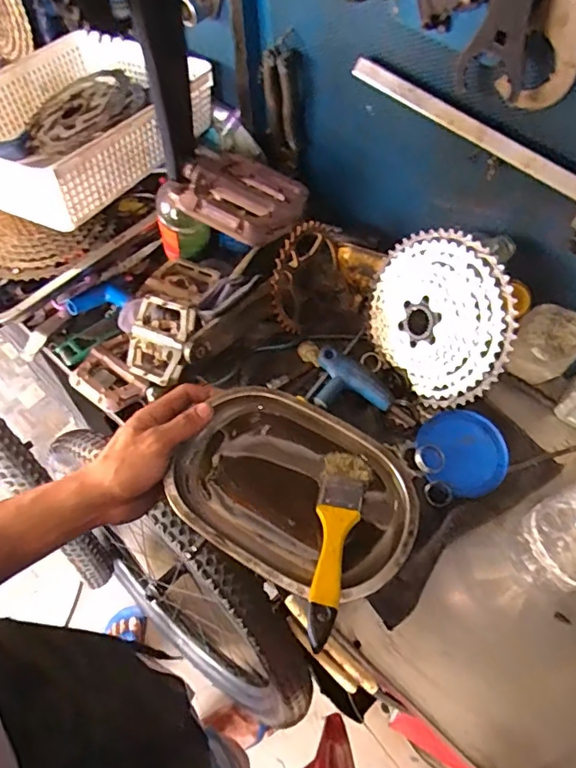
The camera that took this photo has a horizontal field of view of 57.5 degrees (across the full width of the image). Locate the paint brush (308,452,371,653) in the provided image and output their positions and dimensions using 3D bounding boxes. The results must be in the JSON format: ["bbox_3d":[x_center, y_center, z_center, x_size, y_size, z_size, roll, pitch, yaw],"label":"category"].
[{"bbox_3d":[0.038,0.126,0.426,0.038,0.012,0.163,10,47,6],"label":"paint brush"}]

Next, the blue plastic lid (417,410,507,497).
[{"bbox_3d":[0.205,0.080,0.614,0.100,0.014,0.100,0,63,1],"label":"blue plastic lid"}]

